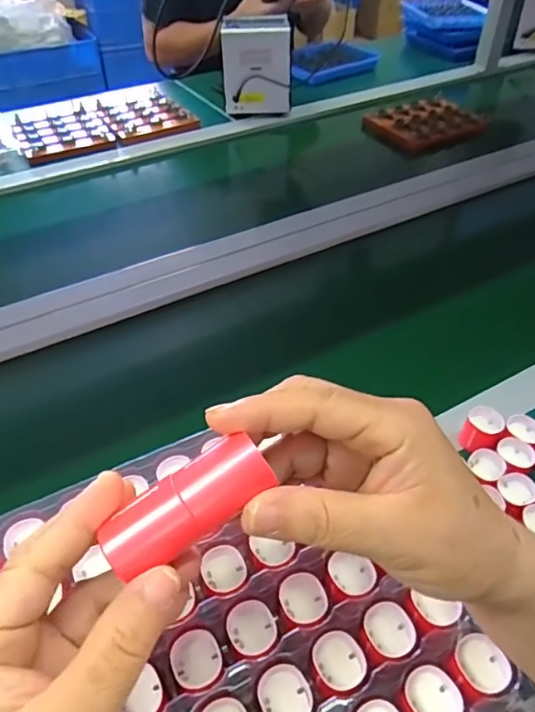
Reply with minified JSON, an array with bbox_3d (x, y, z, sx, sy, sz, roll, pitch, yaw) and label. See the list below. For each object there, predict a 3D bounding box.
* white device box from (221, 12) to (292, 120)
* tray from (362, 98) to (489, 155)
[{"bbox_3d":[-0.020,-0.528,1.010,0.123,0.160,0.082,-2,45,-3],"label":"white device box"},{"bbox_3d":[0.294,-0.442,1.023,0.192,0.026,0.141,-23,50,-23],"label":"tray"}]

